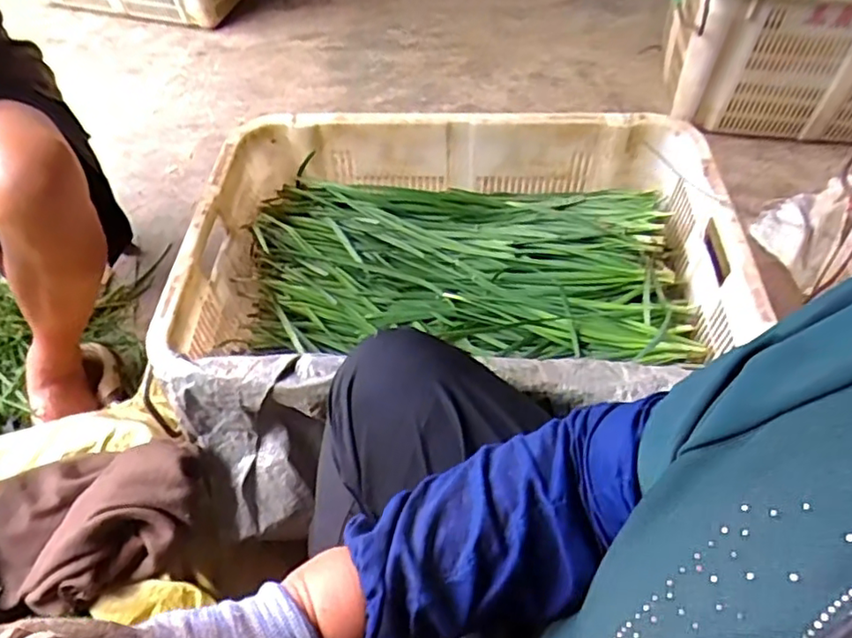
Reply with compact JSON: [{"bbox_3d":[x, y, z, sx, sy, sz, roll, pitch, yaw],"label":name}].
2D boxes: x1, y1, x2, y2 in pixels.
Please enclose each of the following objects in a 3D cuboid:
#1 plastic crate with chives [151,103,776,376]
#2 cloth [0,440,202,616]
[{"bbox_3d":[0.040,-0.104,0.831,0.687,0.153,0.425,-3,53,-1],"label":"plastic crate with chives"},{"bbox_3d":[-0.372,0.210,0.641,0.271,0.082,0.170,-15,53,9],"label":"cloth"}]

